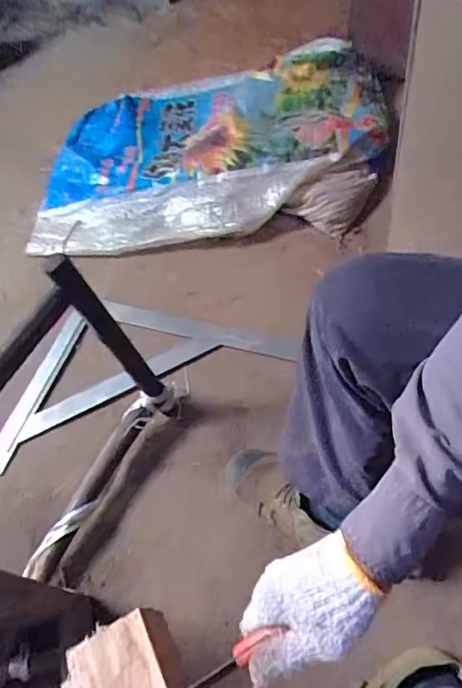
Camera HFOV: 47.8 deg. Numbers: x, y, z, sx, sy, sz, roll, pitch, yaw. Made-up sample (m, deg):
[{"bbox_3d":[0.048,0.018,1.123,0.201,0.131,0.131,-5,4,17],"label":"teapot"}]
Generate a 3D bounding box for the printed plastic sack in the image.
[{"bbox_3d":[-0.050,-0.484,1.217,0.765,0.145,0.502,-4,56,7],"label":"printed plastic sack"}]

